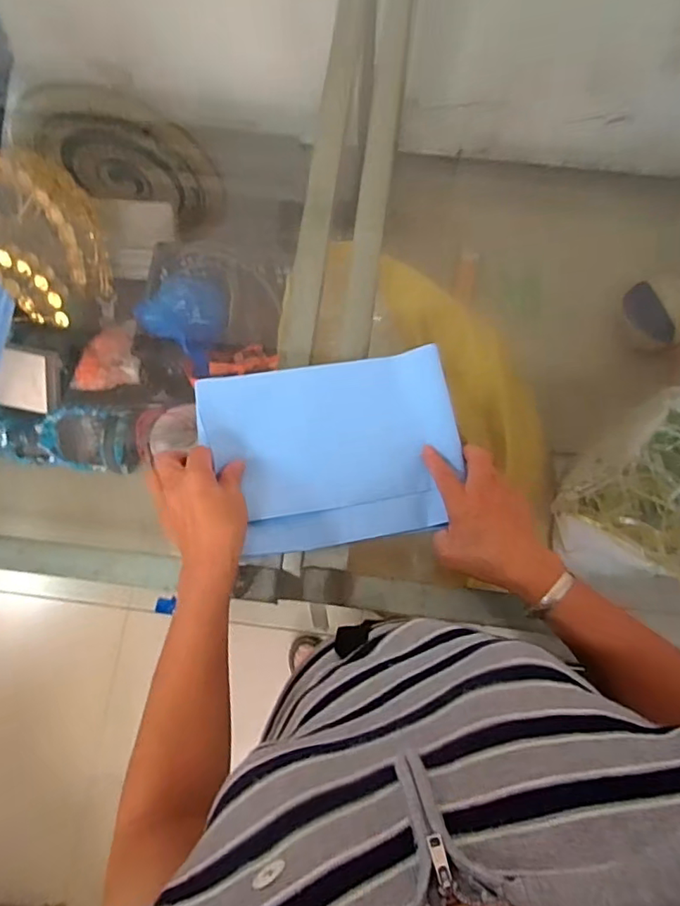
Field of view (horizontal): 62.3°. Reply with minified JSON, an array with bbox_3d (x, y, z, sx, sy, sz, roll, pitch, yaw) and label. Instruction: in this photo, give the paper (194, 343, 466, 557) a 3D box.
[{"bbox_3d":[-0.008,-0.002,0.651,0.280,0.053,0.203,-9,75,-2],"label":"paper"}]

